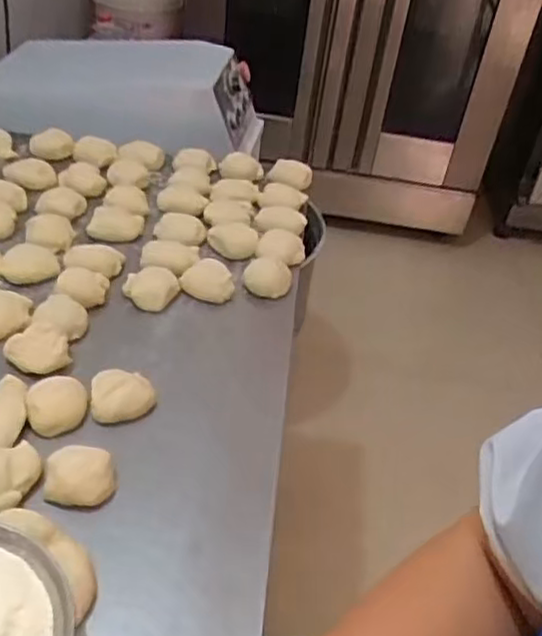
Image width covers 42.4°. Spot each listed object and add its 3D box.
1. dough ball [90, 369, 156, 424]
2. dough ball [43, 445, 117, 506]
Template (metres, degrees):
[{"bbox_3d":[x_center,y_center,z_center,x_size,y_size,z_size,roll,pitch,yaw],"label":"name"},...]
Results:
[{"bbox_3d":[-0.150,0.079,0.711,0.064,0.032,0.053,-2,41,-9],"label":"dough ball"},{"bbox_3d":[-0.173,0.139,0.631,0.062,0.027,0.051,2,41,-4],"label":"dough ball"}]

